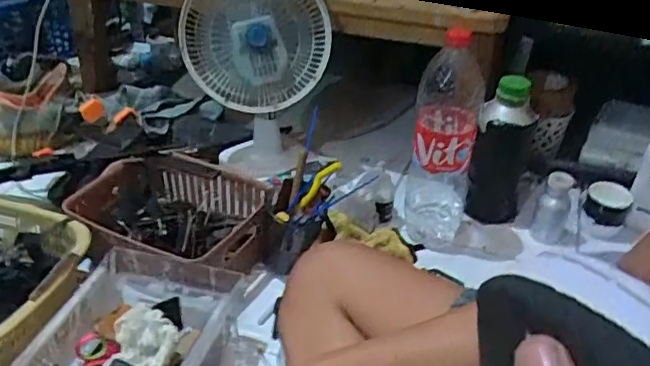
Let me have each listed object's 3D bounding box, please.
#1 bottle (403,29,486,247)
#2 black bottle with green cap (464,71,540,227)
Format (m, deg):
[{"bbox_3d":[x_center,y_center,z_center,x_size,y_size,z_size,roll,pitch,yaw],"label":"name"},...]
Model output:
[{"bbox_3d":[0.172,-0.058,0.840,0.089,0.306,0.087,9,34,9],"label":"bottle"},{"bbox_3d":[0.268,-0.050,0.889,0.081,0.236,0.092,12,35,14],"label":"black bottle with green cap"}]

